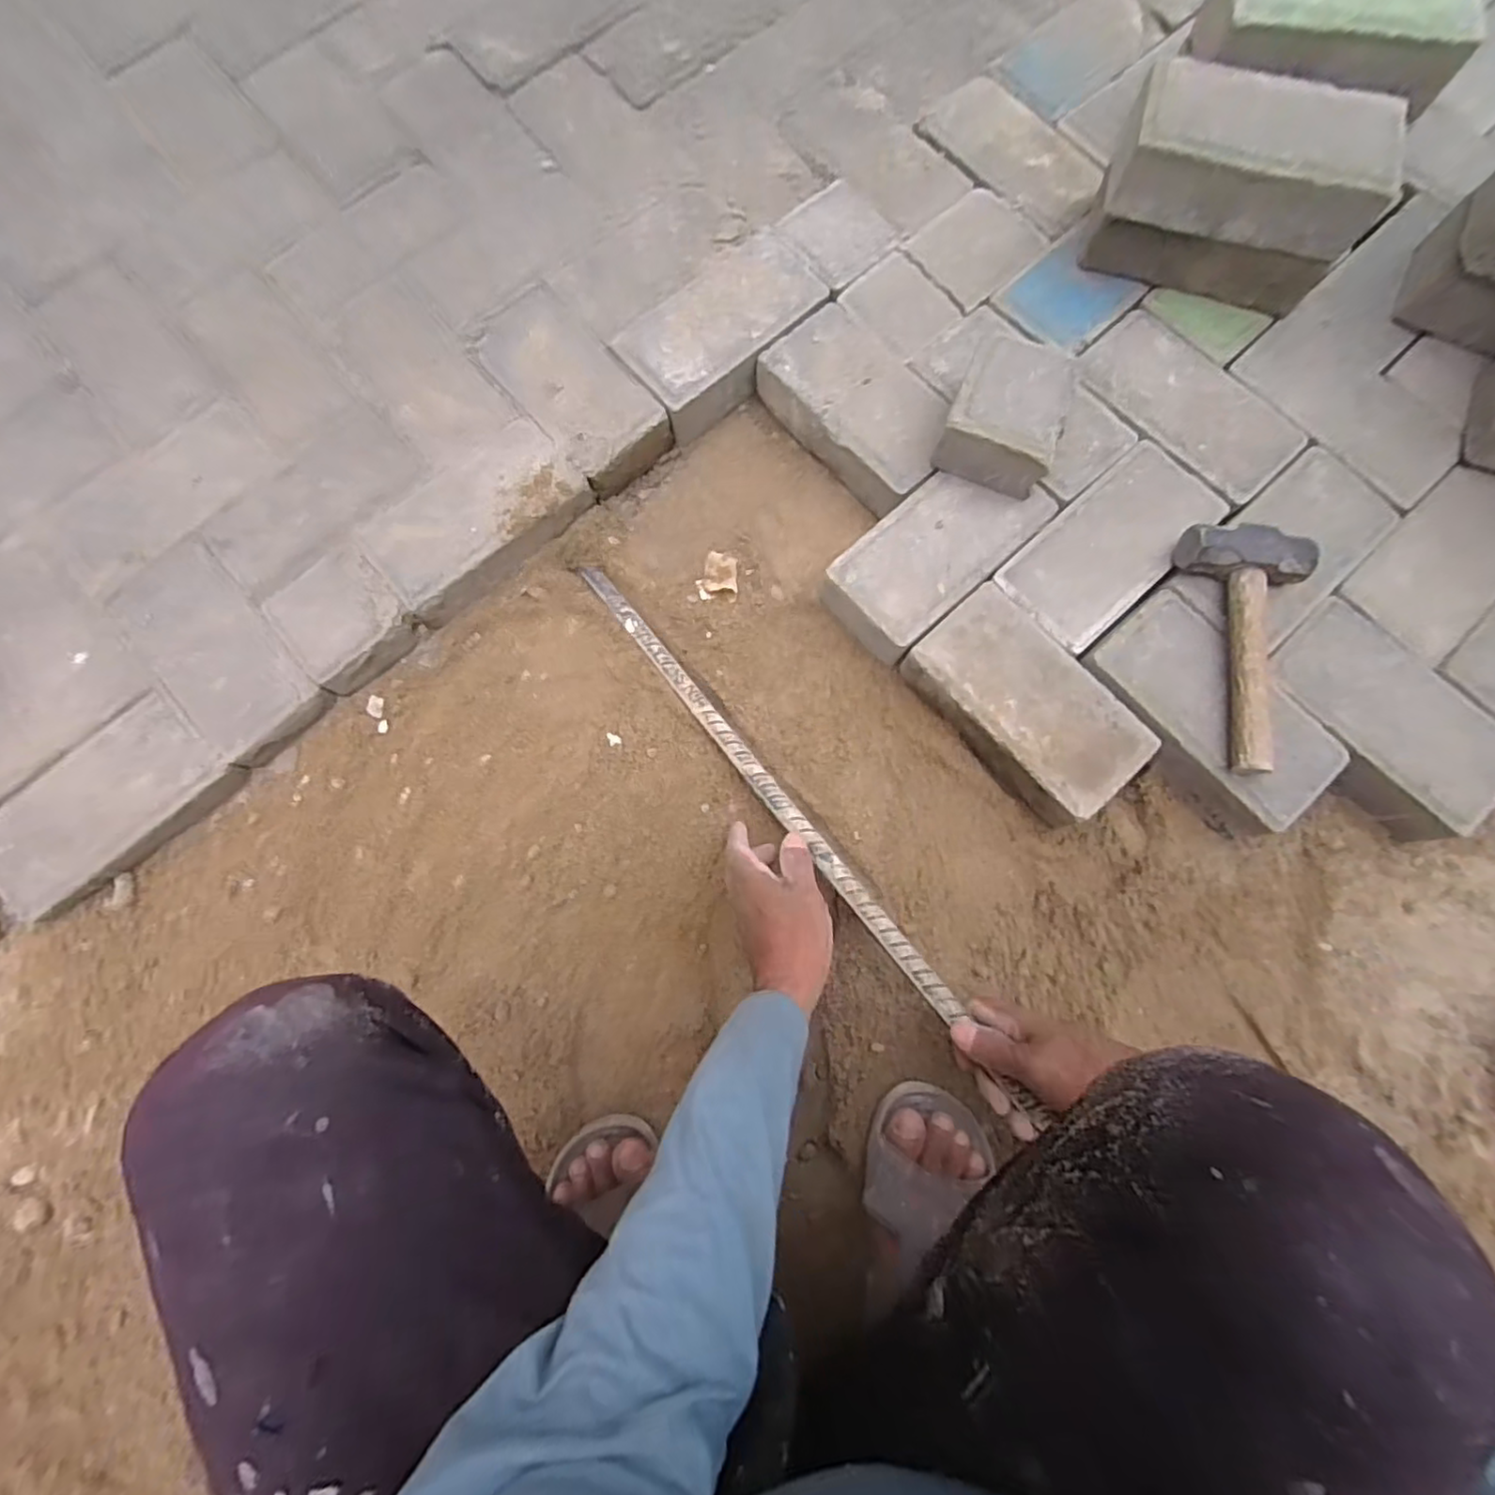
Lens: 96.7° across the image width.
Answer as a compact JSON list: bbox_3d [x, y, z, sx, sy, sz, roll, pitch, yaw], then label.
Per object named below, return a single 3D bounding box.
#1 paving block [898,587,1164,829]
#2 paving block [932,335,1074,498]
[{"bbox_3d":[0.249,-0.038,0.598,0.108,0.058,0.203,-41,81,-7],"label":"paving block"},{"bbox_3d":[0.228,-0.293,0.590,0.096,0.065,0.106,25,80,5],"label":"paving block"}]

